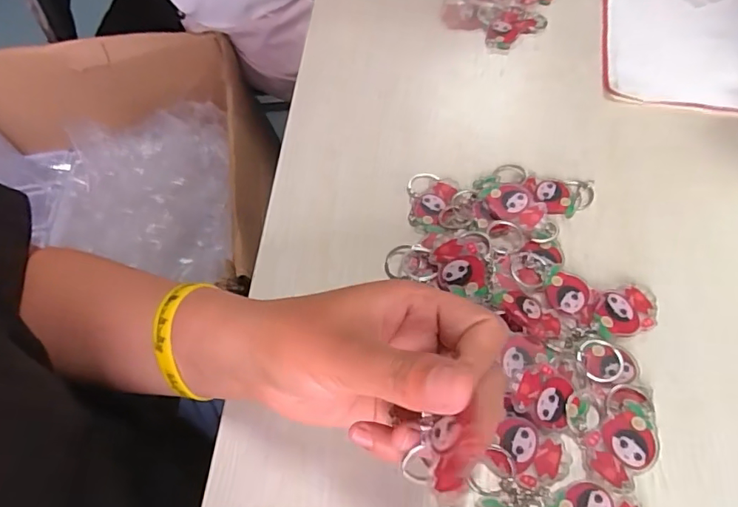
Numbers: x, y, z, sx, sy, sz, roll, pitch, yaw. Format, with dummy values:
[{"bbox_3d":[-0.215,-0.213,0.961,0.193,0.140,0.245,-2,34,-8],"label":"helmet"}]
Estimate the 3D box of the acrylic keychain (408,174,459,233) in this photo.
[{"bbox_3d":[0.042,-0.037,0.357,0.034,0.006,0.051,14,60,12],"label":"acrylic keychain"}]

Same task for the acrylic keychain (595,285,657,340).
[{"bbox_3d":[0.153,0.034,0.299,0.045,0.006,0.028,-21,59,-9],"label":"acrylic keychain"}]

